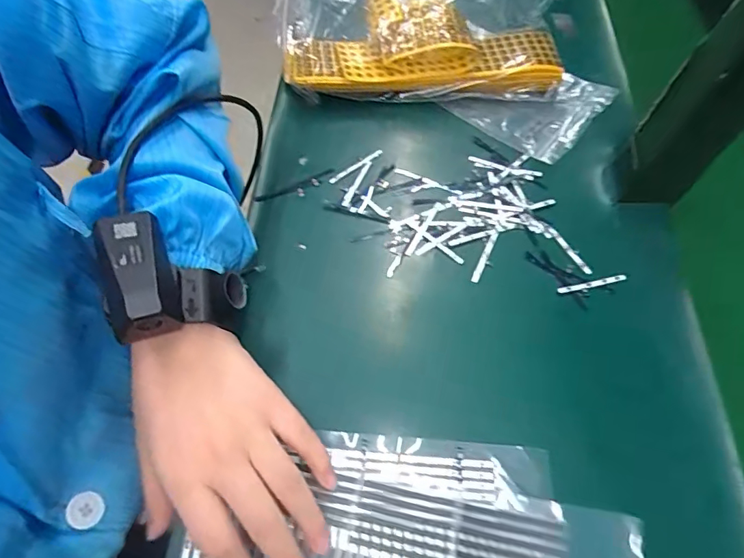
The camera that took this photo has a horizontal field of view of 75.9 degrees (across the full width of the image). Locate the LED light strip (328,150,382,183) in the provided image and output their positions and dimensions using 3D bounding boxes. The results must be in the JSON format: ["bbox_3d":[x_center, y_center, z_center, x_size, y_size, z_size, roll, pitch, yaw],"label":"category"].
[{"bbox_3d":[-0.015,-0.101,0.425,0.058,0.006,0.008,-33,68,-18],"label":"LED light strip"}]

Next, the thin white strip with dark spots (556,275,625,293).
[{"bbox_3d":[0.174,0.003,0.376,0.058,0.004,0.006,-11,63,-8],"label":"thin white strip with dark spots"}]

